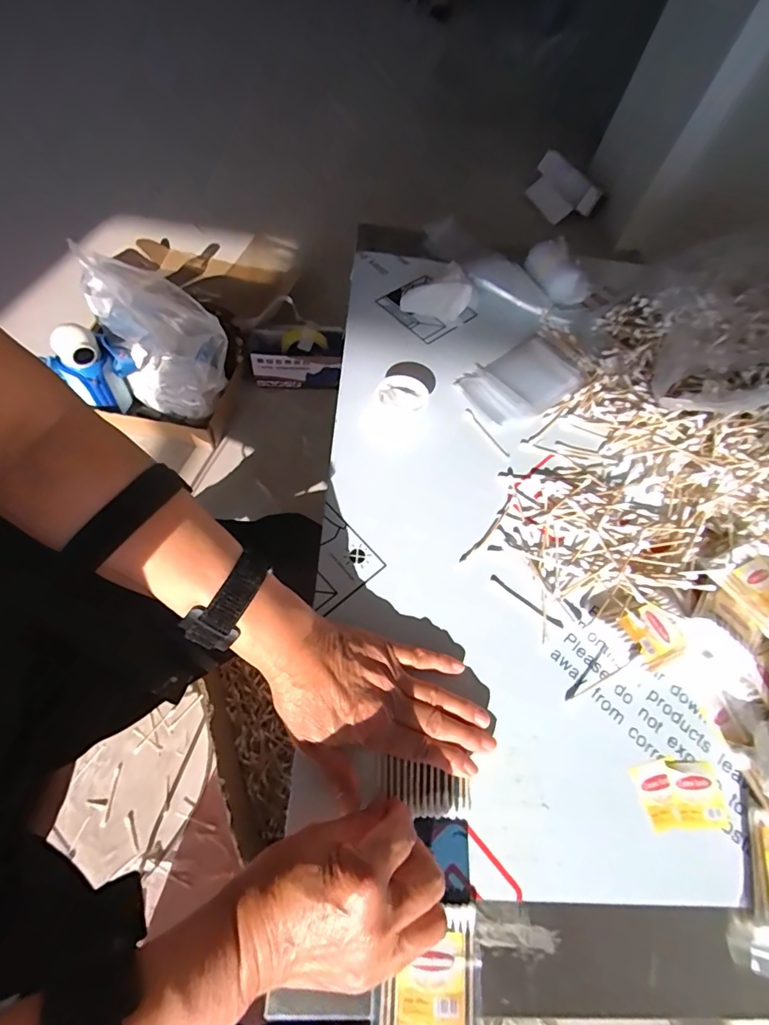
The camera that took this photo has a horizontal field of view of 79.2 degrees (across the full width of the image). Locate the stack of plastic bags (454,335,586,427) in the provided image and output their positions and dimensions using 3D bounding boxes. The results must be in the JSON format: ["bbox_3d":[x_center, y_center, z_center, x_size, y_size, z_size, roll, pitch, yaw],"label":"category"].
[{"bbox_3d":[0.159,-0.153,0.525,0.141,0.014,0.086,-34,68,-15],"label":"stack of plastic bags"}]

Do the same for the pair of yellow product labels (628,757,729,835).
[{"bbox_3d":[0.224,0.214,0.354,0.066,0.007,0.046,-3,64,-1],"label":"pair of yellow product labels"}]

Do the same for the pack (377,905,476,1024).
[{"bbox_3d":[0.027,0.287,0.284,0.056,0.009,0.076,6,64,3],"label":"pack"}]

